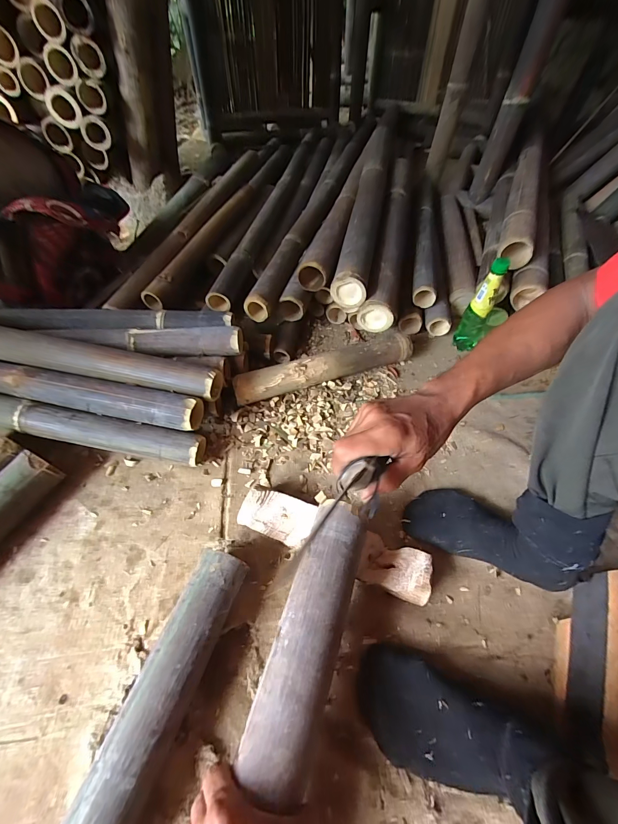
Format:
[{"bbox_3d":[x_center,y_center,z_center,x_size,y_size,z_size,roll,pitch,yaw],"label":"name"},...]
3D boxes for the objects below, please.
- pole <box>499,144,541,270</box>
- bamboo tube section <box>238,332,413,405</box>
[{"bbox_3d":[0.573,-0.593,0.885,0.068,0.068,0.668,19,56,11],"label":"pole"},{"bbox_3d":[0.038,-0.098,0.726,0.408,0.065,0.061,-15,57,-12],"label":"bamboo tube section"}]

